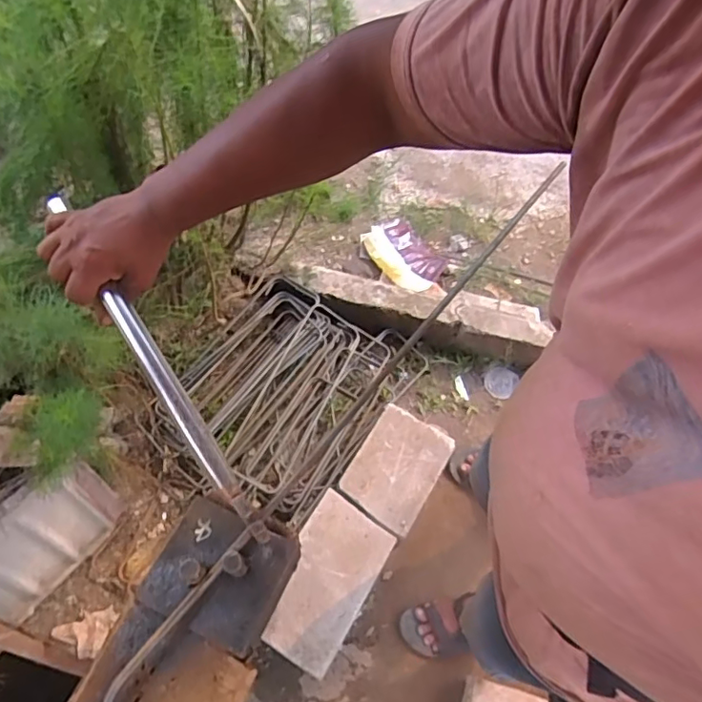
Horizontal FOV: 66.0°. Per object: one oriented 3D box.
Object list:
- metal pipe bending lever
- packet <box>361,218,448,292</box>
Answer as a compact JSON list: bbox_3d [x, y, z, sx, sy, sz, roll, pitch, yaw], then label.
[{"bbox_3d":[-0.181,-0.001,0.477,0.019,0.019,0.392,-32,70,-18],"label":"metal pipe bending lever"},{"bbox_3d":[0.168,-0.308,1.721,0.188,0.049,0.272,-34,65,-19],"label":"packet"}]

